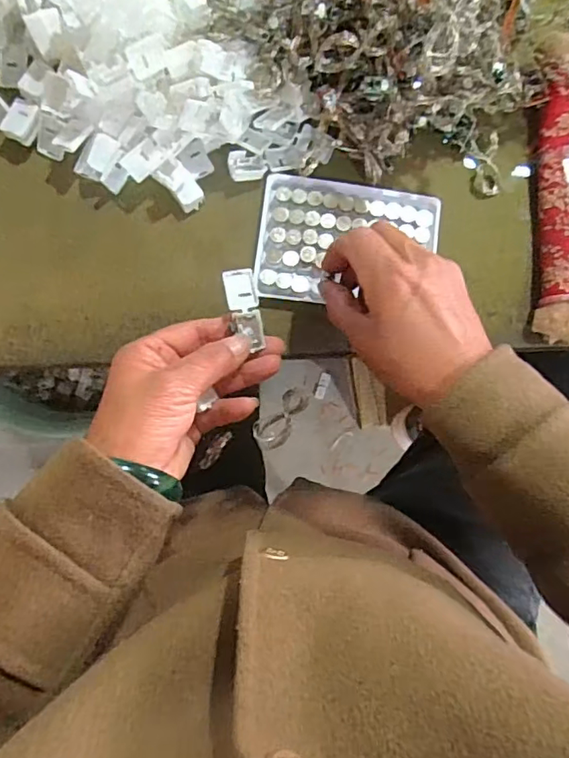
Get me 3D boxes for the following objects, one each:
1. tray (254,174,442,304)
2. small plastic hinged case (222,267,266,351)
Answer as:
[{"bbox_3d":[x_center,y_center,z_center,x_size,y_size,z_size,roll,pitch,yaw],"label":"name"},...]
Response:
[{"bbox_3d":[0.046,-0.099,0.384,0.128,0.006,0.088,4,86,-1],"label":"tray"},{"bbox_3d":[-0.025,-0.044,0.340,0.020,0.009,0.055,-14,80,-3],"label":"small plastic hinged case"}]

